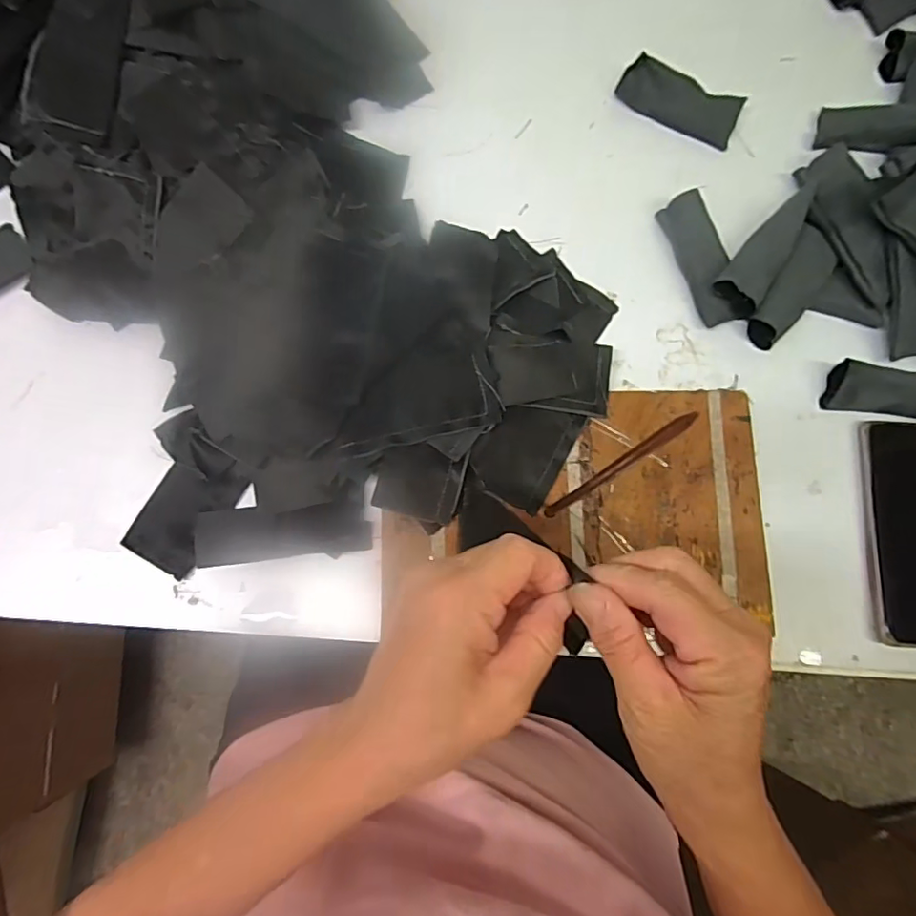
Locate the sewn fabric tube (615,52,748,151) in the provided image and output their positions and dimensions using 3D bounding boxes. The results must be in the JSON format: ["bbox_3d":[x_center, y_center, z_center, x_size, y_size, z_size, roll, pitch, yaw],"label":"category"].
[{"bbox_3d":[0.186,-0.300,0.451,0.101,0.021,0.037,27,81,3],"label":"sewn fabric tube"}]

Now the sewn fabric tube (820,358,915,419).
[{"bbox_3d":[0.334,-0.049,0.405,0.107,0.033,0.039,2,80,-1],"label":"sewn fabric tube"}]

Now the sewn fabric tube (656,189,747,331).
[{"bbox_3d":[0.189,-0.154,0.424,0.029,0.028,0.104,-15,81,-4],"label":"sewn fabric tube"}]

